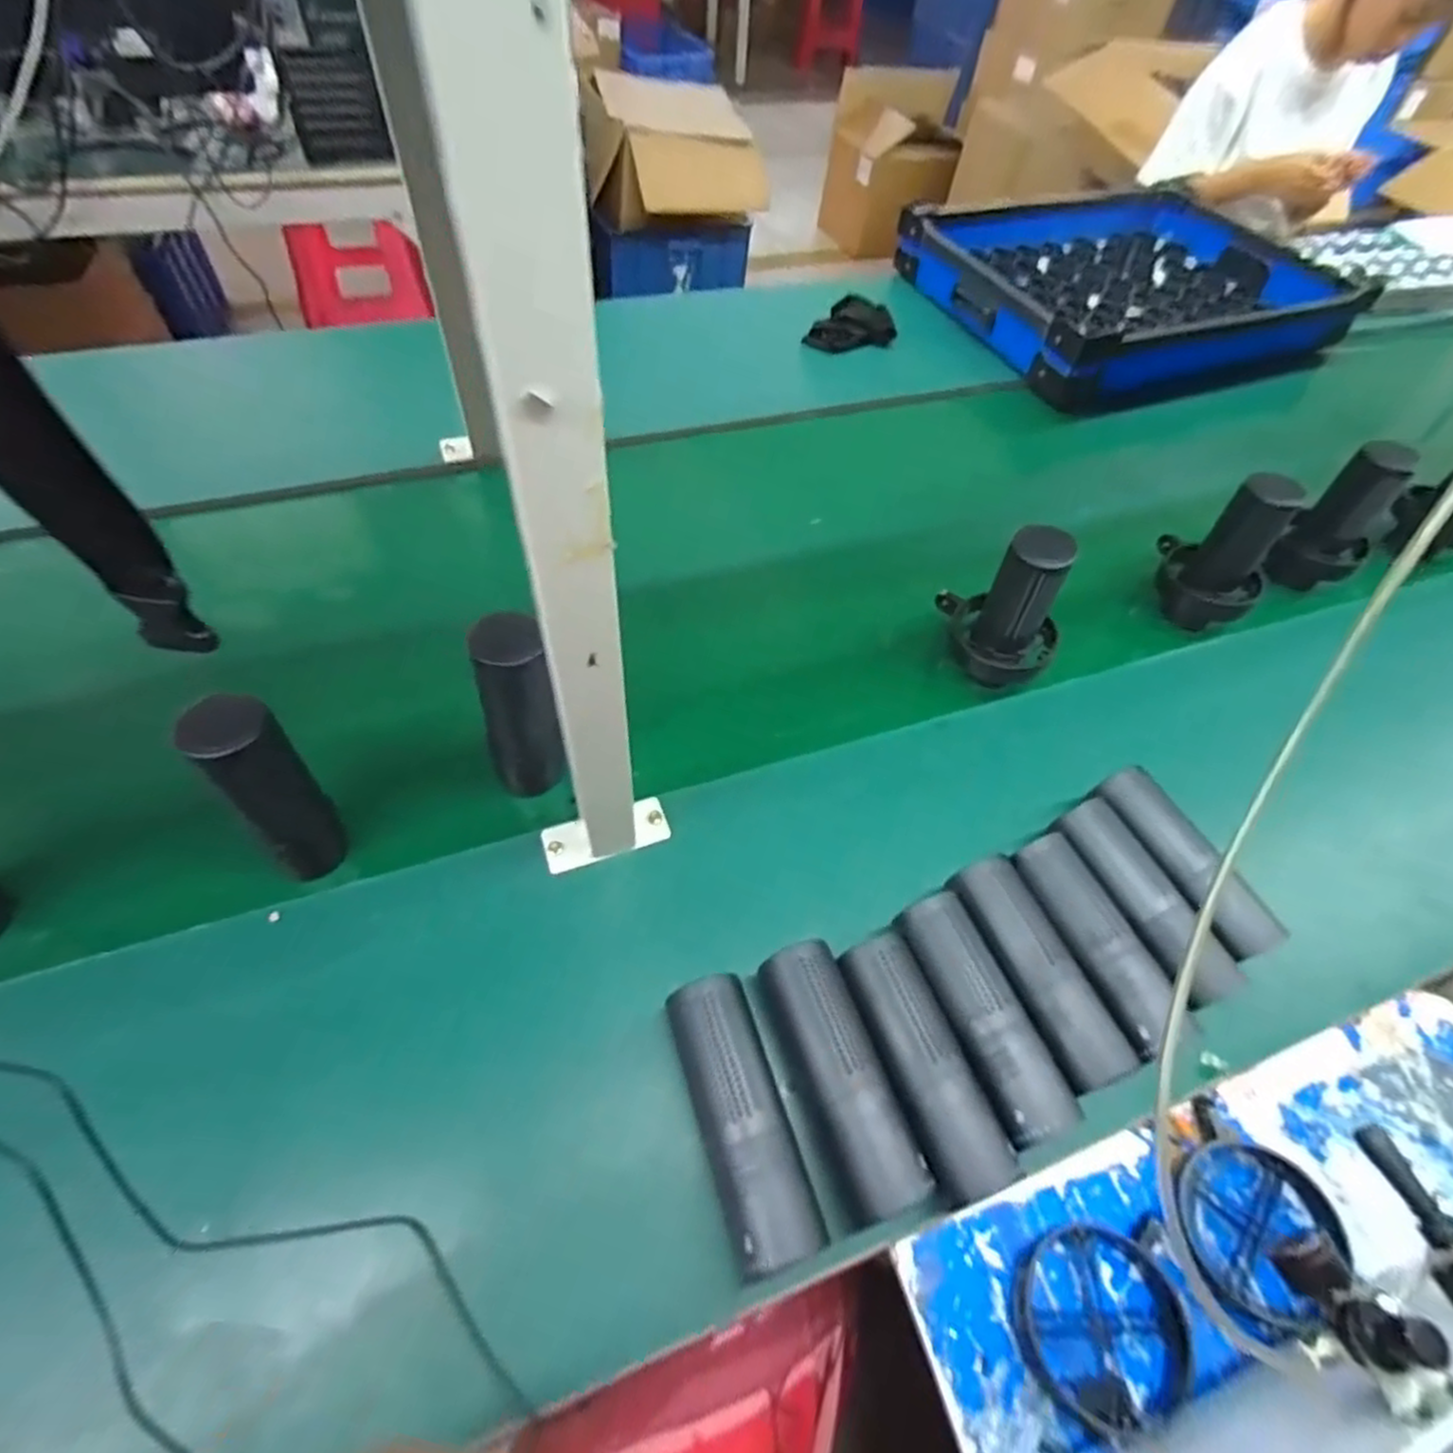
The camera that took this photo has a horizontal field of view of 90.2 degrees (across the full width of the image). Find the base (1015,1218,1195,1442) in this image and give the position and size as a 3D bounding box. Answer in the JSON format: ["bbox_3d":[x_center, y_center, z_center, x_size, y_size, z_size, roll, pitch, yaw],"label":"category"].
[{"bbox_3d":[0.227,0.362,0.440,0.098,0.023,0.101,7,55,1],"label":"base"}]

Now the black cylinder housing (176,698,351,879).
[{"bbox_3d":[-0.308,0.046,0.501,0.055,0.167,0.044,-34,64,-24],"label":"black cylinder housing"}]

